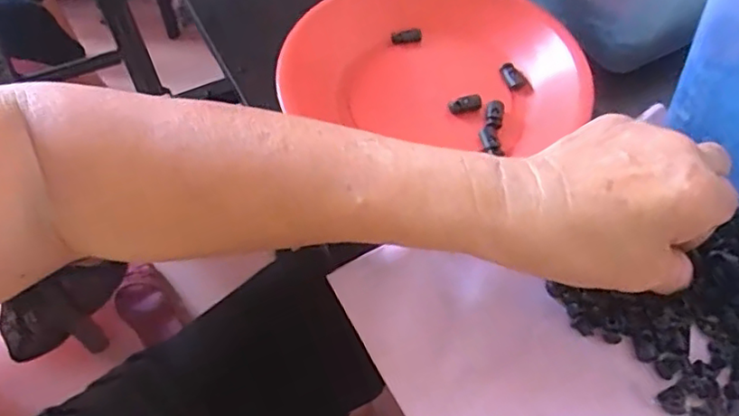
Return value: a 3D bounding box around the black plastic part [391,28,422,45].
[{"bbox_3d":[0.027,-0.124,0.455,0.022,0.008,0.008,-10,57,-4],"label":"black plastic part"}]

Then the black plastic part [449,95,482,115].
[{"bbox_3d":[0.064,-0.068,0.411,0.022,0.005,0.010,-17,57,-11],"label":"black plastic part"}]

